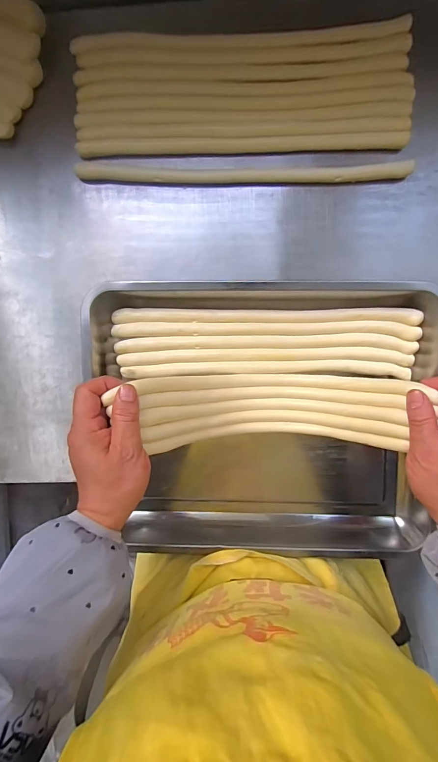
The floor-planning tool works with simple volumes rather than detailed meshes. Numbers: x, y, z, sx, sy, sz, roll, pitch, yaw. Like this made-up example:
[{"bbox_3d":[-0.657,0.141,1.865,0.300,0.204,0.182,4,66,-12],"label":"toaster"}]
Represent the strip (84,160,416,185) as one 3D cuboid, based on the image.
[{"bbox_3d":[0.031,-0.260,0.459,0.406,0.017,0.020,1,96,3],"label":"strip"}]

